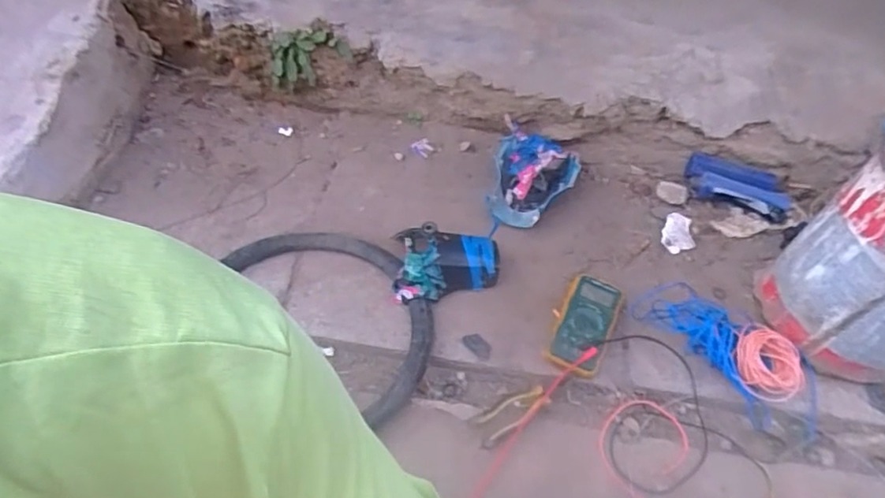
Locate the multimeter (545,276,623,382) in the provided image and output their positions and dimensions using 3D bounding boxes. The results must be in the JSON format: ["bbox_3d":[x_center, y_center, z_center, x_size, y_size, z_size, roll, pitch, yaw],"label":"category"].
[{"bbox_3d":[0.249,0.137,1.030,0.094,0.056,0.197,21,53,13],"label":"multimeter"}]

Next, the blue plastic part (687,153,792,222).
[{"bbox_3d":[0.637,-0.137,1.262,0.215,0.046,0.123,17,52,9],"label":"blue plastic part"}]

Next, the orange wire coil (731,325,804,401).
[{"bbox_3d":[0.545,0.195,0.984,0.121,0.058,0.100,37,58,23],"label":"orange wire coil"}]

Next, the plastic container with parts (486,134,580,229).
[{"bbox_3d":[0.189,-0.143,1.219,0.170,0.079,0.210,11,51,5],"label":"plastic container with parts"}]

